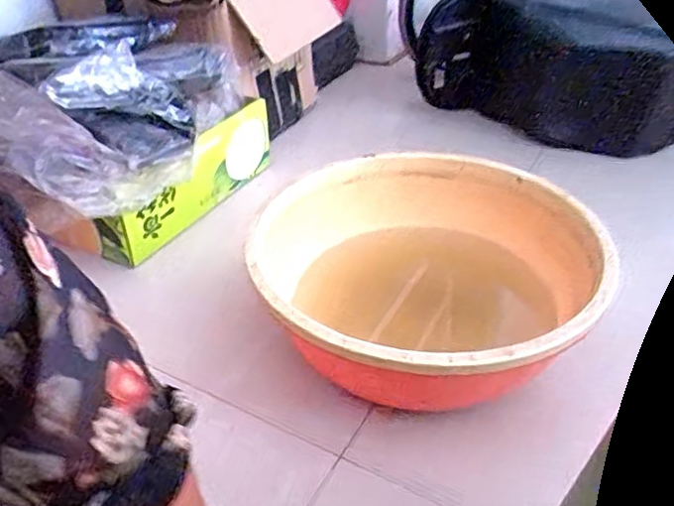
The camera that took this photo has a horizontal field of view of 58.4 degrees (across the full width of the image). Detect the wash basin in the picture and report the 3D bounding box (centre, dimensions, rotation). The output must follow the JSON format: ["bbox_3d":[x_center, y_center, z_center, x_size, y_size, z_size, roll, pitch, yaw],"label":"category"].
[{"bbox_3d":[0.089,0.055,0.677,0.361,0.201,0.353,0,38,0],"label":"wash basin"}]

